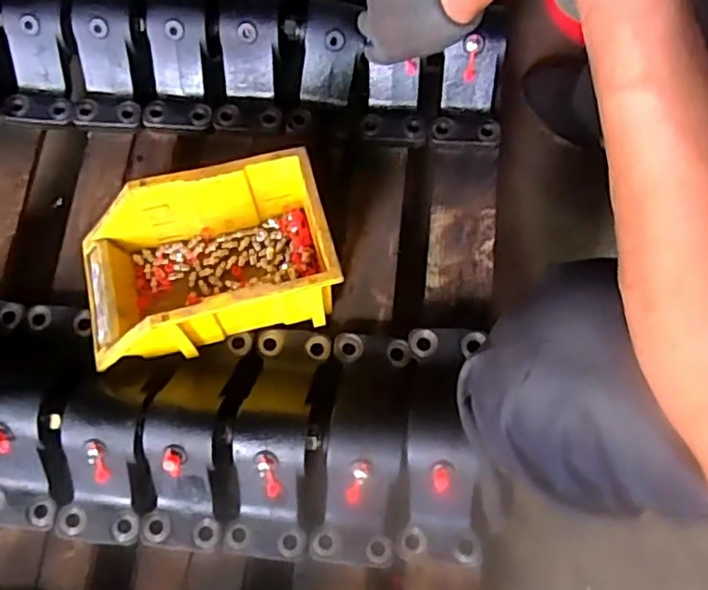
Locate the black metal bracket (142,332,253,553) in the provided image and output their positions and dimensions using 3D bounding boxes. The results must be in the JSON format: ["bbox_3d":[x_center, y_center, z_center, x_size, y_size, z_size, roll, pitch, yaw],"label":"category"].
[{"bbox_3d":[-0.154,0.138,0.639,0.086,0.074,0.211,6,75,3],"label":"black metal bracket"}]

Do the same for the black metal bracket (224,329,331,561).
[{"bbox_3d":[-0.075,0.139,0.637,0.085,0.074,0.221,6,75,3],"label":"black metal bracket"}]

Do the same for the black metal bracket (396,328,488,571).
[{"bbox_3d":[0.087,0.138,0.621,0.077,0.094,0.222,3,74,2],"label":"black metal bracket"}]

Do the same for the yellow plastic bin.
[{"bbox_3d":[-0.148,-0.035,0.659,0.243,0.134,0.151,-14,75,-3],"label":"yellow plastic bin"}]

